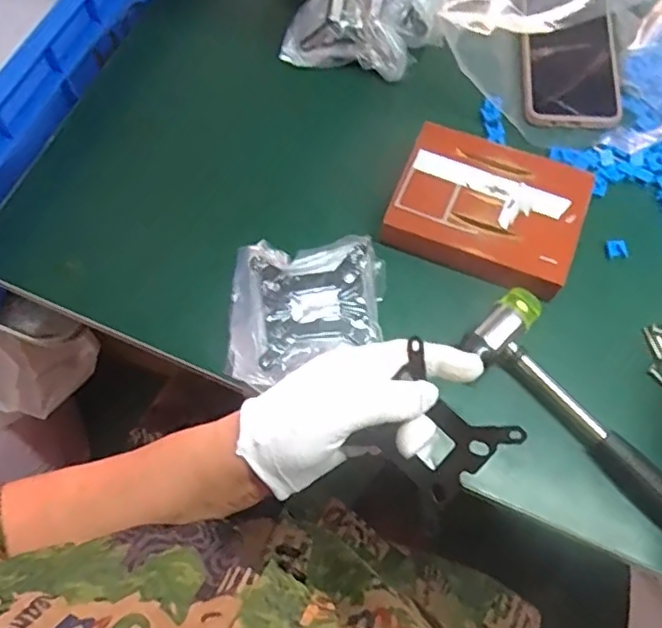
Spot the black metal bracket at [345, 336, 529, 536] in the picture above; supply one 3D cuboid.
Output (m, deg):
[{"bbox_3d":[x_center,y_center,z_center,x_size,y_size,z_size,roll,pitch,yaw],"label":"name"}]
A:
[{"bbox_3d":[0.057,0.072,0.365,0.081,0.005,0.080,43,105,24],"label":"black metal bracket"}]

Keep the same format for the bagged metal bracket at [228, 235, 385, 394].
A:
[{"bbox_3d":[-0.018,-0.004,0.444,0.108,0.015,0.116,-1,64,3],"label":"bagged metal bracket"}]

